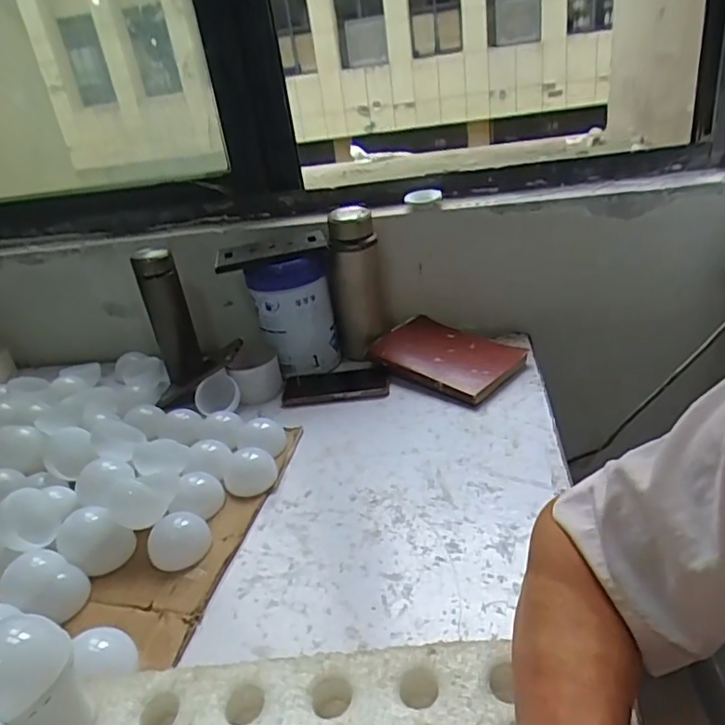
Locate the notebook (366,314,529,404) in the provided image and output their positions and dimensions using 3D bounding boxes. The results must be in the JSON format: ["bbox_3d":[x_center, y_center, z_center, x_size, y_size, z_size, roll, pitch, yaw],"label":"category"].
[{"bbox_3d":[0.136,-0.014,0.916,0.211,0.034,0.166,19,38,42],"label":"notebook"}]

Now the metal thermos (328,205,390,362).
[{"bbox_3d":[-0.009,-0.124,0.946,0.086,0.233,0.064,-7,29,2],"label":"metal thermos"}]

